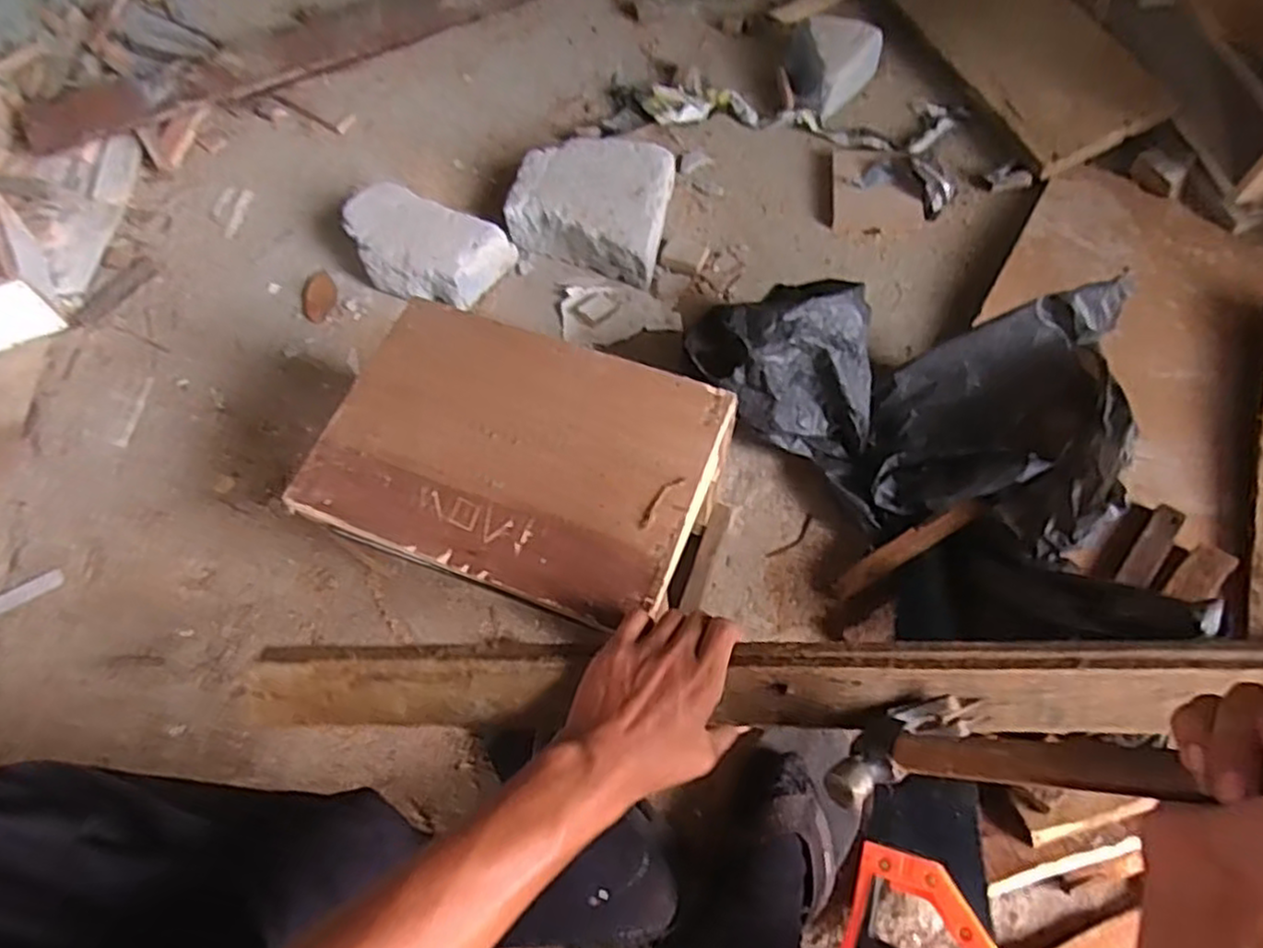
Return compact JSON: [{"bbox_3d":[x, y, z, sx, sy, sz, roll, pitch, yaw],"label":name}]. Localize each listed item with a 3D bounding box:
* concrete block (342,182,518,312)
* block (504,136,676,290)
[{"bbox_3d":[-0.270,-0.285,0.941,0.212,0.071,0.118,21,68,13],"label":"concrete block"},{"bbox_3d":[-0.049,-0.356,0.957,0.202,0.069,0.185,14,66,10],"label":"block"}]

